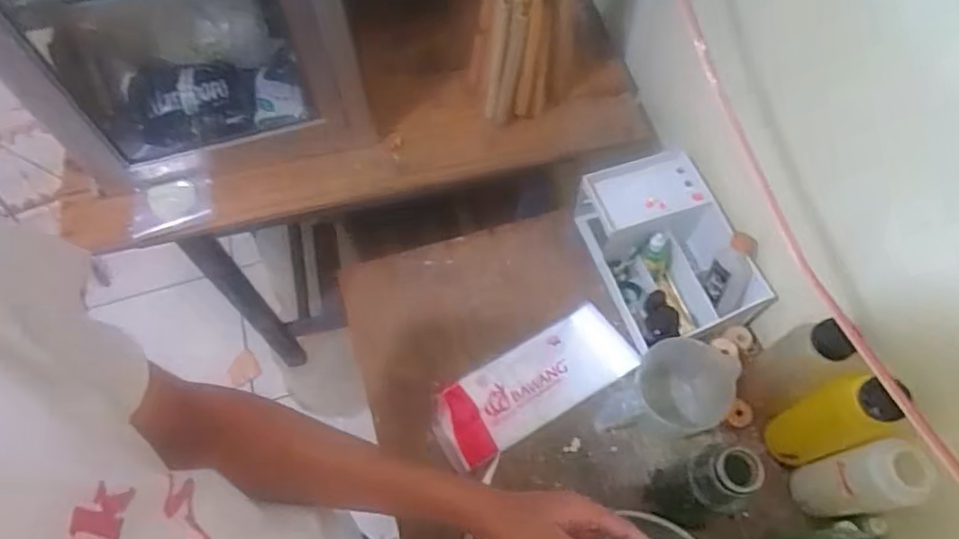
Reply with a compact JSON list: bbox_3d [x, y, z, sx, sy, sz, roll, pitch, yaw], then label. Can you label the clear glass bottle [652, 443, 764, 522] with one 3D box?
[{"bbox_3d":[0.226,0.220,0.626,0.054,0.178,0.055,-8,62,-3],"label":"clear glass bottle"}]

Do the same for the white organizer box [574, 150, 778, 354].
[{"bbox_3d":[0.243,-0.022,0.800,0.161,0.117,0.232,-17,63,-8],"label":"white organizer box"}]

